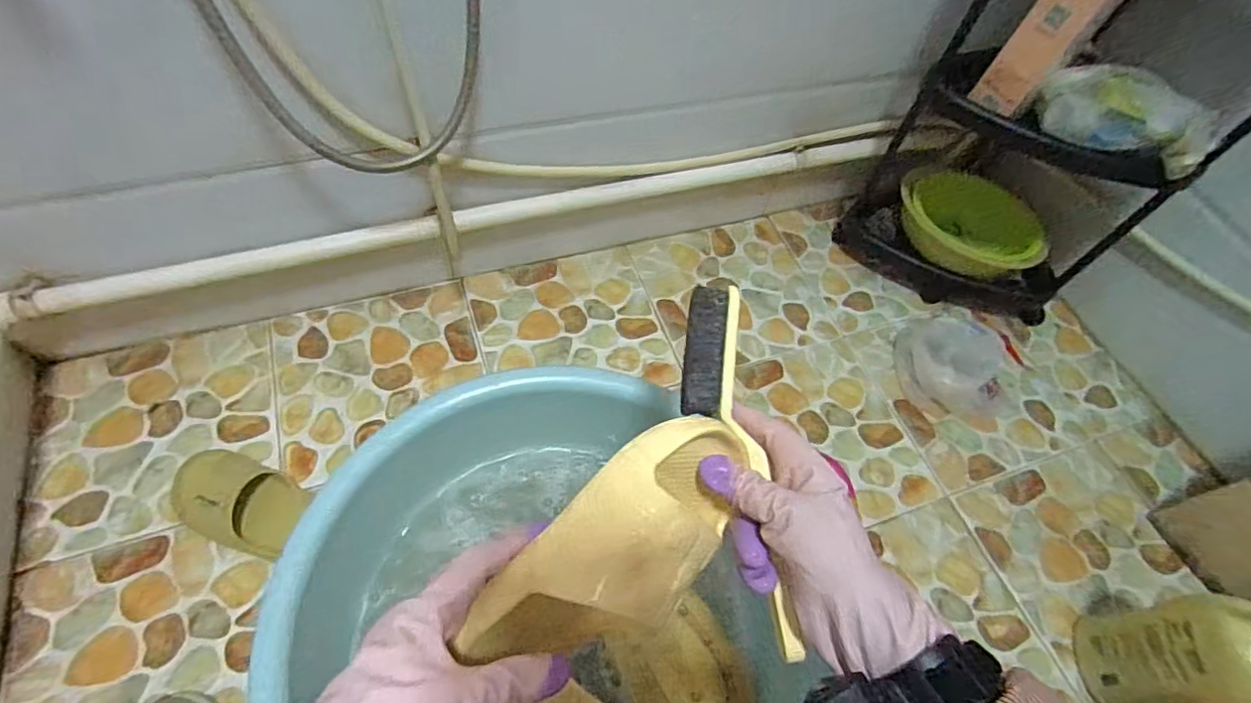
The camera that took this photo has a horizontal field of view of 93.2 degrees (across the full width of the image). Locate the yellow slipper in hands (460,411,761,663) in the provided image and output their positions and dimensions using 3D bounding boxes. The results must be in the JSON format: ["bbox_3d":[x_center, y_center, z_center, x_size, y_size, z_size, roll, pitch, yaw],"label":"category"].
[{"bbox_3d":[-0.004,0.124,0.356,0.199,0.074,0.077,-39,67,-7],"label":"yellow slipper in hands"}]

